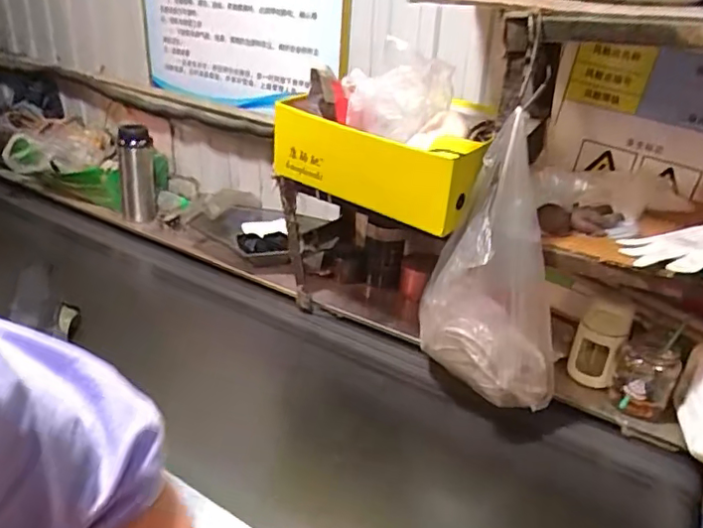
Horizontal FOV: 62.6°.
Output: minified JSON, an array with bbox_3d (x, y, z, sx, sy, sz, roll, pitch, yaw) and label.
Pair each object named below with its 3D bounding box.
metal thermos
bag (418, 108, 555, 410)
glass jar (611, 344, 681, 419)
[{"bbox_3d":[-0.512,-0.210,1.381,0.080,0.233,0.088,-6,29,-18],"label":"metal thermos"},{"bbox_3d":[0.215,0.012,0.815,0.163,0.356,0.159,-8,29,-21],"label":"bag"},{"bbox_3d":[0.454,0.177,0.901,0.087,0.099,0.087,18,30,26],"label":"glass jar"}]

